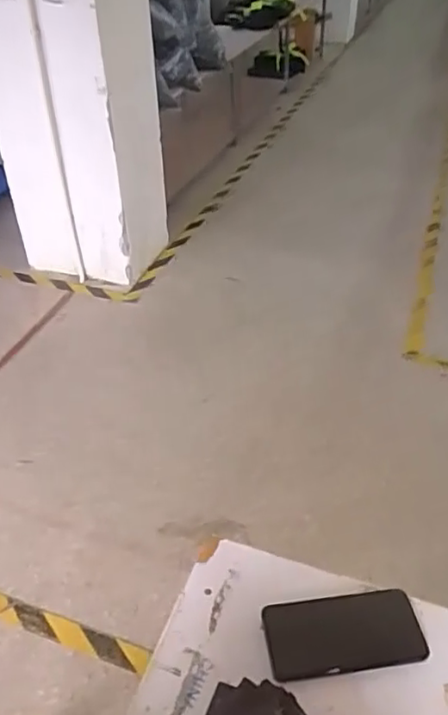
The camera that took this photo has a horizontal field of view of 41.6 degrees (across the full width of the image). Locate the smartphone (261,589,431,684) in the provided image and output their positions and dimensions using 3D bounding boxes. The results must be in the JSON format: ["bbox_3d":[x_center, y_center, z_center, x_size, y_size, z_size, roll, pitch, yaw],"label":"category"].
[{"bbox_3d":[0.127,0.293,0.631,0.162,0.014,0.081,-5,39,-5],"label":"smartphone"}]

